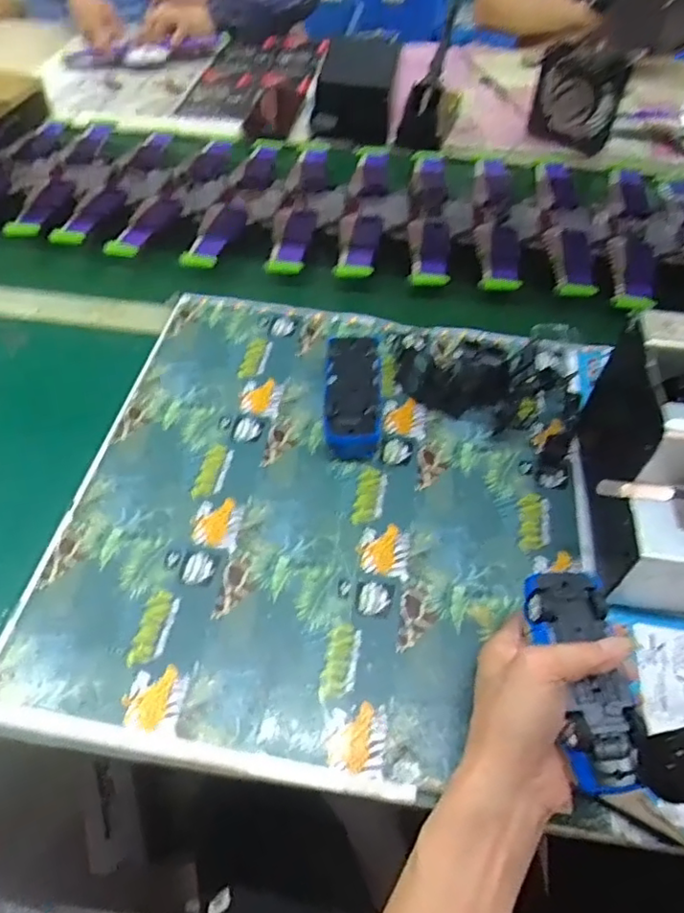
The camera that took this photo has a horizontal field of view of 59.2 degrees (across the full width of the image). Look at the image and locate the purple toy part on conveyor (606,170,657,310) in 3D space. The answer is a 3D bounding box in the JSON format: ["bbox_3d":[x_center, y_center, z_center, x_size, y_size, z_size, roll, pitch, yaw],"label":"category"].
[{"bbox_3d":[0.358,-0.278,0.749,0.061,0.041,0.325,12,53,8],"label":"purple toy part on conveyor"}]

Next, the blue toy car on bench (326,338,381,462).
[{"bbox_3d":[0.011,-0.055,0.562,0.053,0.044,0.130,0,53,-1],"label":"blue toy car on bench"}]

